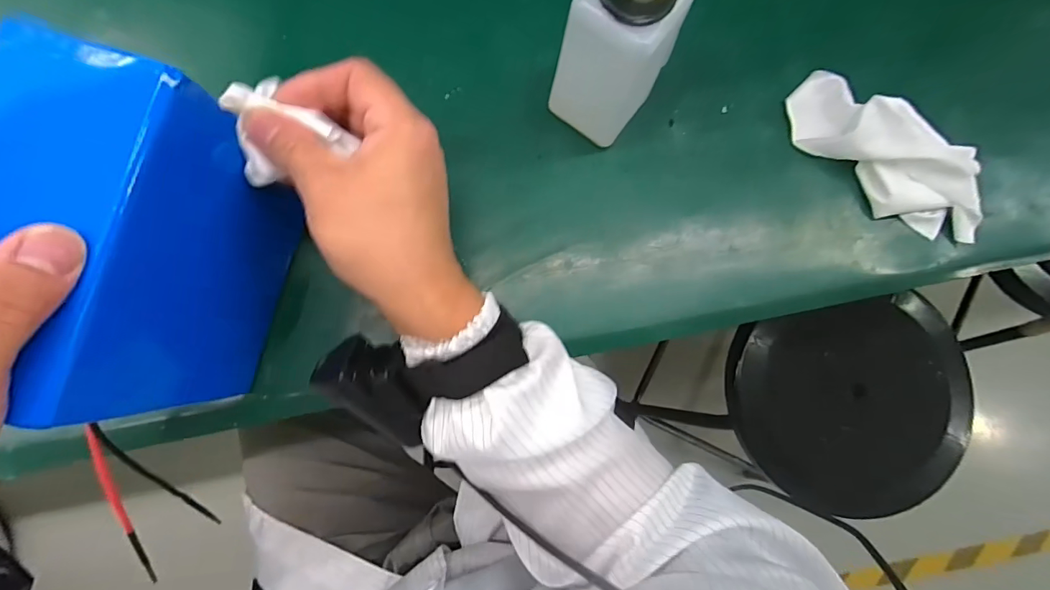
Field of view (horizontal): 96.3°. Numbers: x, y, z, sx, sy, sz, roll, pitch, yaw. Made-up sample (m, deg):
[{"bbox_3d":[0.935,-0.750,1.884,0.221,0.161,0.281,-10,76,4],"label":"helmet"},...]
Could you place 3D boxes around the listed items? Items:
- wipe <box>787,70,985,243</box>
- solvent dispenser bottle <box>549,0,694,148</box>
[{"bbox_3d":[0.250,-0.095,0.318,0.149,0.032,0.067,34,85,1],"label":"wipe"},{"bbox_3d":[0.057,-0.146,0.262,0.052,0.139,0.082,31,85,1],"label":"solvent dispenser bottle"}]

